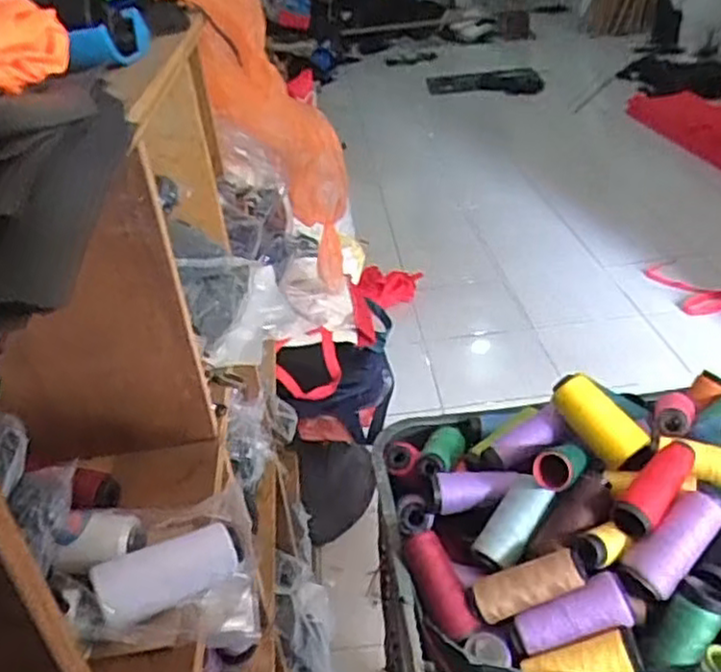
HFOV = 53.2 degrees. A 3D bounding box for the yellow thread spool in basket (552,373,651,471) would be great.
[{"bbox_3d":[0.273,0.097,0.817,0.044,0.051,0.124,-28,66,-31],"label":"yellow thread spool in basket"}]

